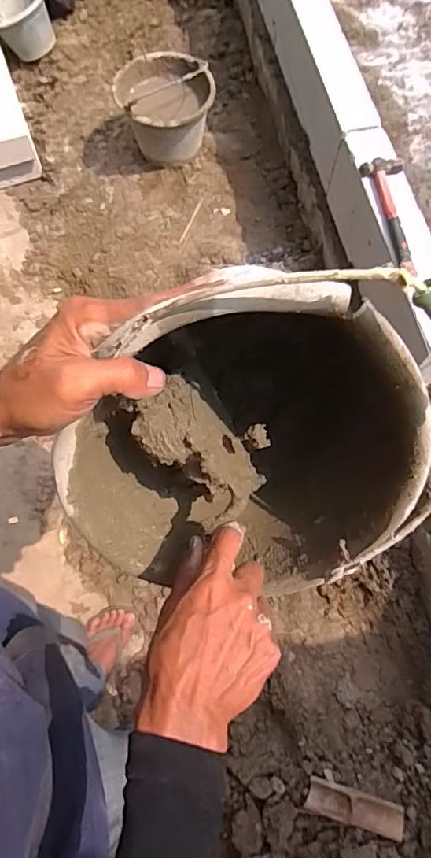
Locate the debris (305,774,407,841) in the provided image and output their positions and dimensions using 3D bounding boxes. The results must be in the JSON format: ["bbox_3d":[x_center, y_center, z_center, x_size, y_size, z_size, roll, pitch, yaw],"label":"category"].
[{"bbox_3d":[0.286,0.781,1.062,0.192,0.030,0.059,2,73,27],"label":"debris"}]

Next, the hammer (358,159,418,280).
[{"bbox_3d":[0.360,-0.441,1.074,0.082,0.034,0.282,-1,69,-2],"label":"hammer"}]

